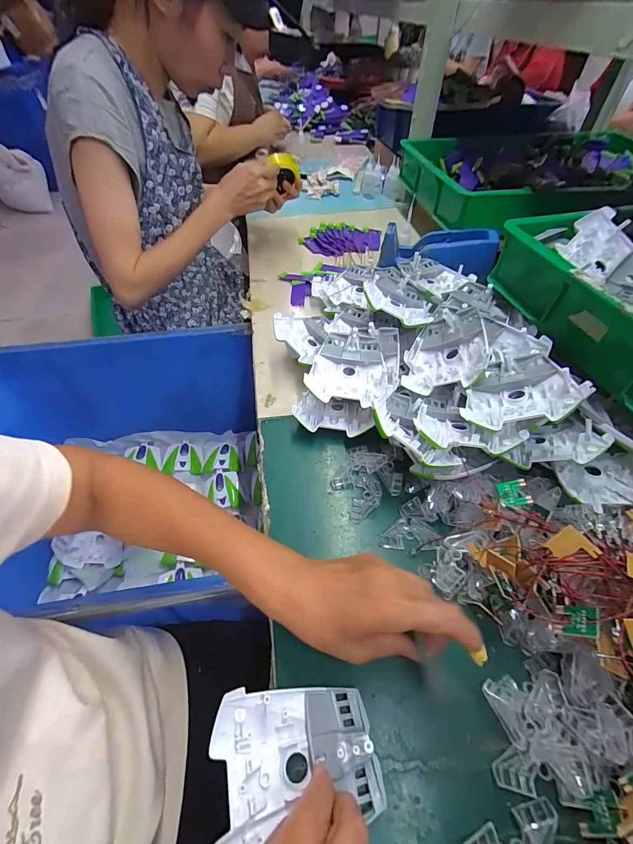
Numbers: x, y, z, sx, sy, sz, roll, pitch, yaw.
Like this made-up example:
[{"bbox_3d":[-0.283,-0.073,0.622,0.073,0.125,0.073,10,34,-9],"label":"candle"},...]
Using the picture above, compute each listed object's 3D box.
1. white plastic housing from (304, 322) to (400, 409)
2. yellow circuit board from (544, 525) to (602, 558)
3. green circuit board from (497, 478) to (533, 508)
[{"bbox_3d":[0.053,-0.076,0.445,0.106,0.034,0.127,12,52,10],"label":"white plastic housing"},{"bbox_3d":[0.193,0.096,0.263,0.004,0.025,0.025,7,36,-53],"label":"yellow circuit board"},{"bbox_3d":[0.192,0.070,0.339,0.027,0.006,0.026,-7,50,15],"label":"green circuit board"}]

